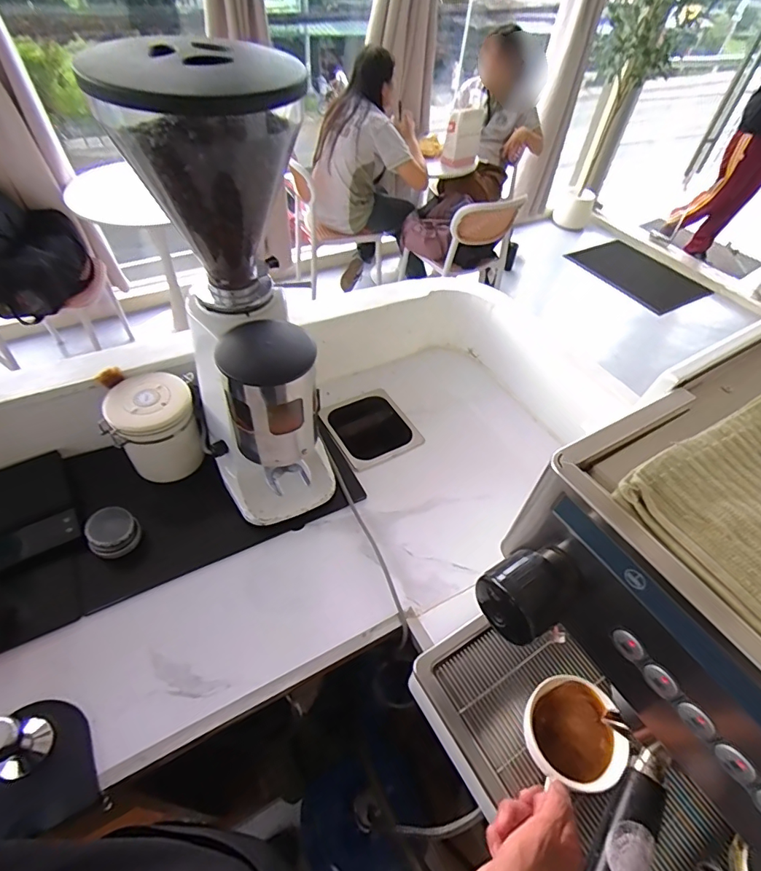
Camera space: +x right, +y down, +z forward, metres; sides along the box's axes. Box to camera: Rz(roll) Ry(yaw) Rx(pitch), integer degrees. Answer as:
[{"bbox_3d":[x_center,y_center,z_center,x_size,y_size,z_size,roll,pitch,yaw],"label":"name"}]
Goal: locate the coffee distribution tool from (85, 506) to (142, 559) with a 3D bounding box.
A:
[{"bbox_3d":[-0.401,0.145,0.692,0.063,0.043,0.070,36,55,23],"label":"coffee distribution tool"}]

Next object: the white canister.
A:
[{"bbox_3d":[-0.373,-0.012,0.781,0.133,0.151,0.111,-13,52,-16],"label":"white canister"}]

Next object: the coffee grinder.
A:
[{"bbox_3d":[-0.176,-0.129,0.623,0.174,0.595,0.234,-12,51,-16],"label":"coffee grinder"}]

